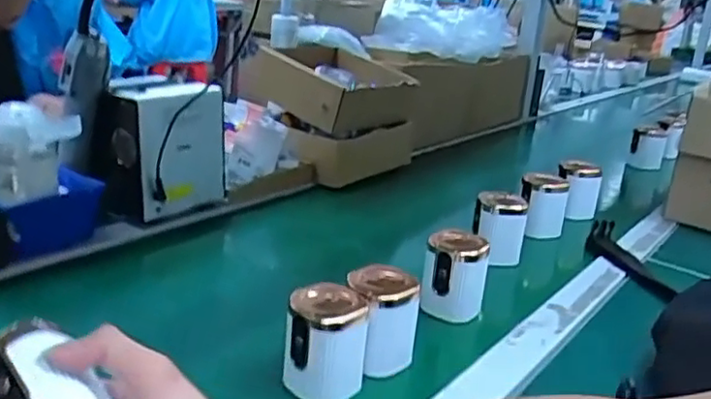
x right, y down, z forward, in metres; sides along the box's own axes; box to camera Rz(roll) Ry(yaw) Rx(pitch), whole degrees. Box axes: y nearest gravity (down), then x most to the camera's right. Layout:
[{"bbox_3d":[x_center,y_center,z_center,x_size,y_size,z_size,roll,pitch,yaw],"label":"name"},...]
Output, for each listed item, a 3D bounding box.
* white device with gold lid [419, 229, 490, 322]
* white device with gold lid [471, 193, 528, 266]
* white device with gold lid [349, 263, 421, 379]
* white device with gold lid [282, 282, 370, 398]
[{"bbox_3d":[0.094,0.072,0.636,0.058,0.068,0.053,8,20,3],"label":"white device with gold lid"},{"bbox_3d":[0.168,0.031,0.780,0.060,0.069,0.068,11,20,10],"label":"white device with gold lid"},{"bbox_3d":[0.019,0.097,0.541,0.061,0.072,0.051,-7,25,-34],"label":"white device with gold lid"},{"bbox_3d":[-0.021,0.107,0.504,0.057,0.076,0.051,11,20,10],"label":"white device with gold lid"}]

